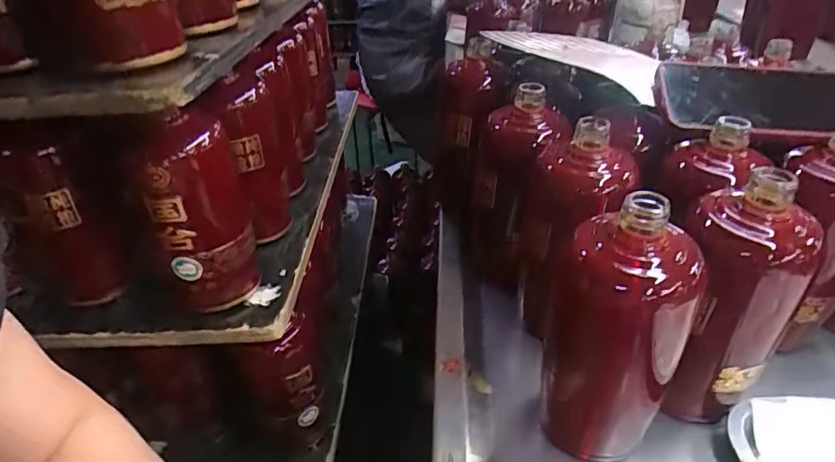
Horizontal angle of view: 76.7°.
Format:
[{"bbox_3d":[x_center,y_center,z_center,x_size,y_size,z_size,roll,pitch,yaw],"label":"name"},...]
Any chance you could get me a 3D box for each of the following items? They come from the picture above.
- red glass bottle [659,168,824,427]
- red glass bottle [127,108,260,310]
[{"bbox_3d":[0.213,0.049,0.365,0.071,0.176,0.068,3,34,8],"label":"red glass bottle"},{"bbox_3d":[-0.180,-0.014,0.442,0.073,0.161,0.073,-13,35,-15],"label":"red glass bottle"}]

